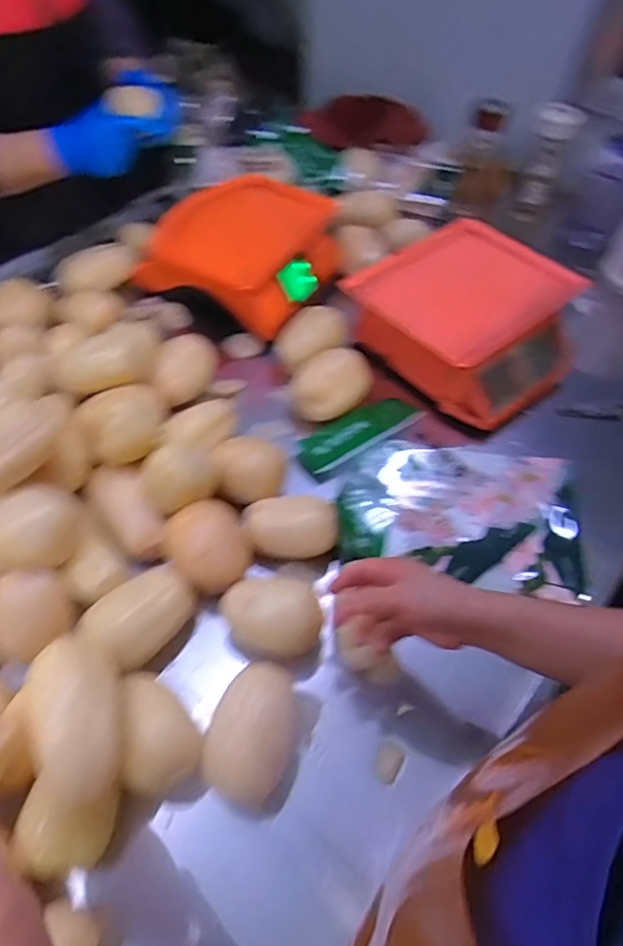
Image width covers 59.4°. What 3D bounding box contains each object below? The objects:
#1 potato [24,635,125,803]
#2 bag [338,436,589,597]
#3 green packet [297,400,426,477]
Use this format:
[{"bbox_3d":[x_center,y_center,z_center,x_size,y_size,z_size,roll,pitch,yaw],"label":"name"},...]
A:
[{"bbox_3d":[-0.203,0.210,0.478,0.069,0.066,0.135,-19,57,-16],"label":"potato"},{"bbox_3d":[0.187,0.041,0.698,0.291,0.022,0.196,9,54,3],"label":"bag"},{"bbox_3d":[0.067,-0.065,0.785,0.198,0.033,0.083,-31,61,-23],"label":"green packet"}]

